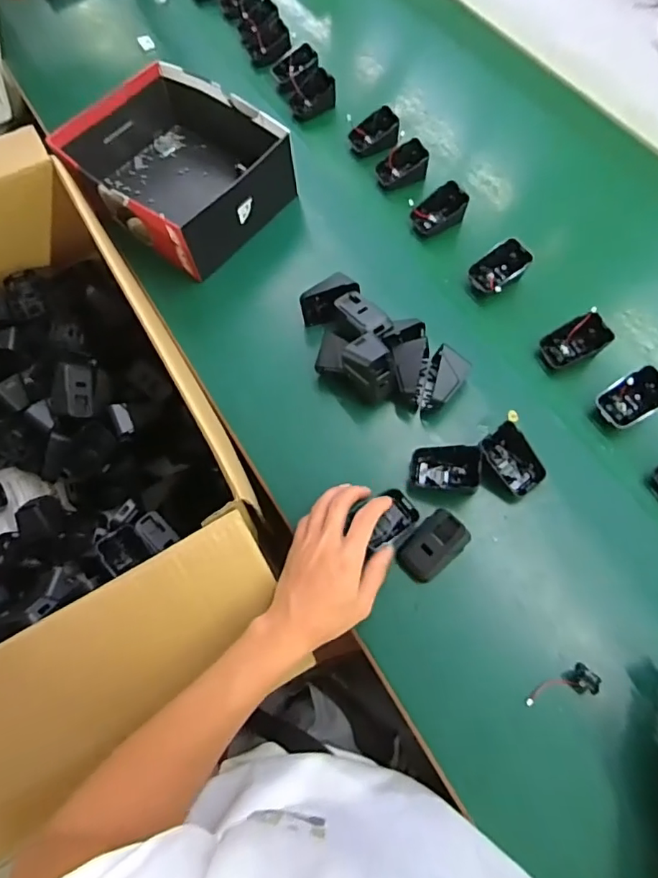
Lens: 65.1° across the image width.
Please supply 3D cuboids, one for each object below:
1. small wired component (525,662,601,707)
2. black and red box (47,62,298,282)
[{"bbox_3d":[0.197,0.209,0.437,0.061,0.018,0.023,-15,66,-6],"label":"small wired component"},{"bbox_3d":[-0.191,-0.345,0.657,0.245,0.090,0.212,37,71,16],"label":"black and red box"}]

